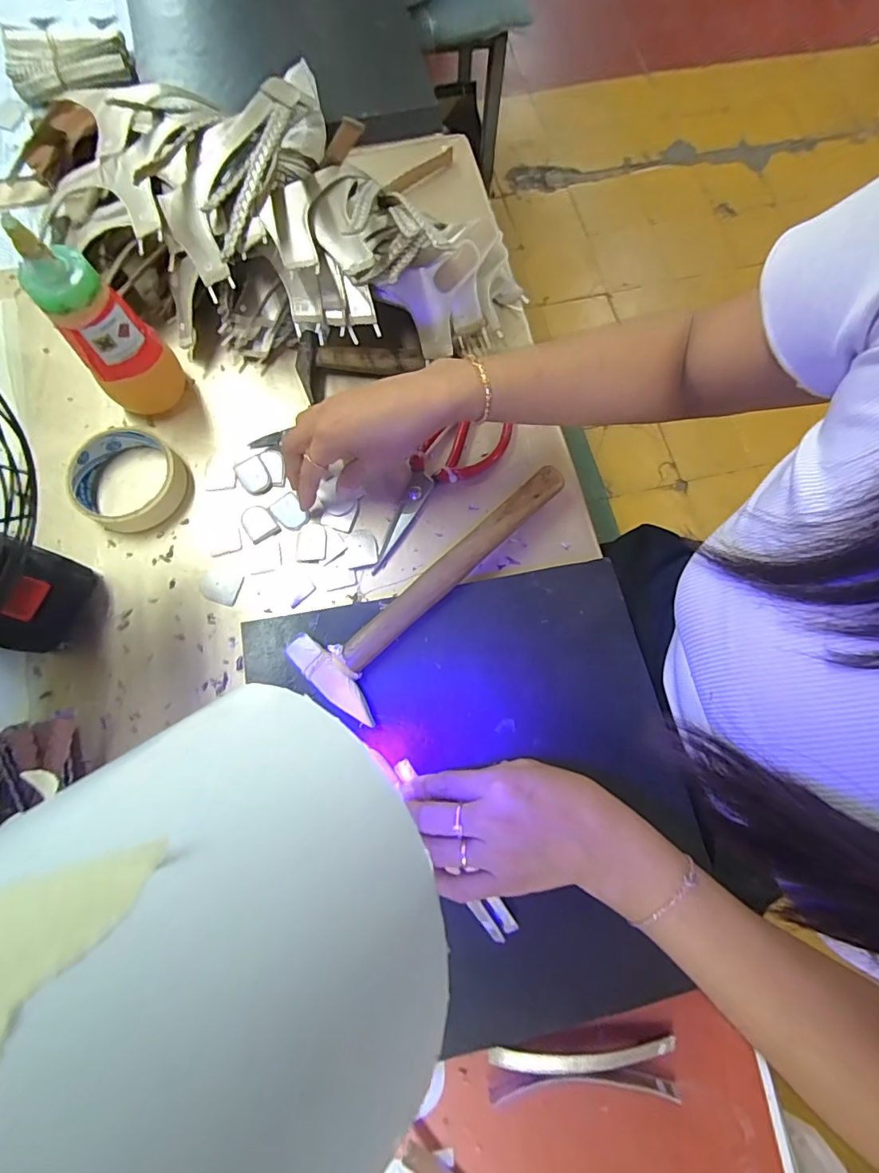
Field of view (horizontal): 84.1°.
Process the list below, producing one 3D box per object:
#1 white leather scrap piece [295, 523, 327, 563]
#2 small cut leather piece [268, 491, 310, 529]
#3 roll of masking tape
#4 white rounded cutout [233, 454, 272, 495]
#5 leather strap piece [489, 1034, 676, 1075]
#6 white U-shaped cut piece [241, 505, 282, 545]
[{"bbox_3d":[-0.109,-0.038,0.415,0.025,0.004,0.035,0,76,-2],"label":"white leather scrap piece"},{"bbox_3d":[-0.129,-0.063,0.419,0.031,0.004,0.024,42,79,8],"label":"small cut leather piece"},{"bbox_3d":[-0.266,-0.091,0.416,0.082,0.024,0.086,0,76,-2],"label":"roll of masking tape"},{"bbox_3d":[-0.163,-0.097,0.426,0.026,0.004,0.034,-28,78,-8],"label":"white rounded cutout"},{"bbox_3d":[0.096,0.313,0.324,0.123,0.006,0.014,0,76,-2],"label":"leather strap piece"},{"bbox_3d":[-0.156,-0.054,0.418,0.027,0.004,0.033,-35,80,-10],"label":"white U-shaped cut piece"}]

